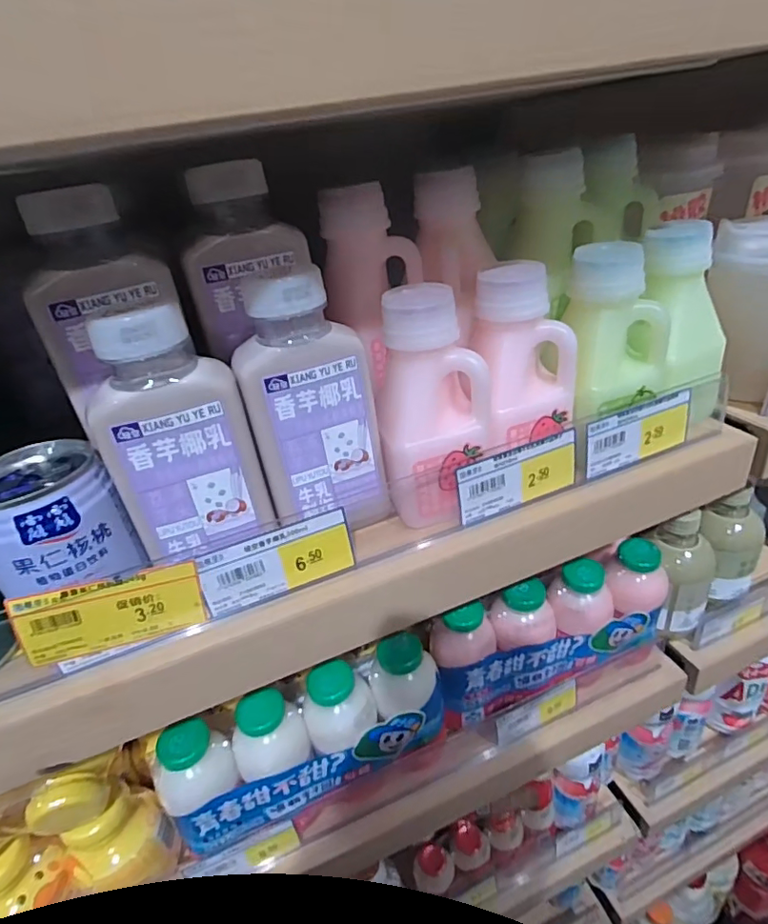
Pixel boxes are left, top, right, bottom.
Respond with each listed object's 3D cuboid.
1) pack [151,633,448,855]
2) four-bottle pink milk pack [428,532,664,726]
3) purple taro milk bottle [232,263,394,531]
[{"bbox_3d":[-0.052,0.199,0.385,0.206,0.091,0.046,-18,35,-15],"label":"pack"},{"bbox_3d":[0.141,0.143,0.448,0.208,0.105,0.046,-16,34,-13],"label":"four-bottle pink milk pack"},{"bbox_3d":[-0.037,-0.029,0.295,0.070,0.140,0.057,-10,34,-4],"label":"purple taro milk bottle"}]

